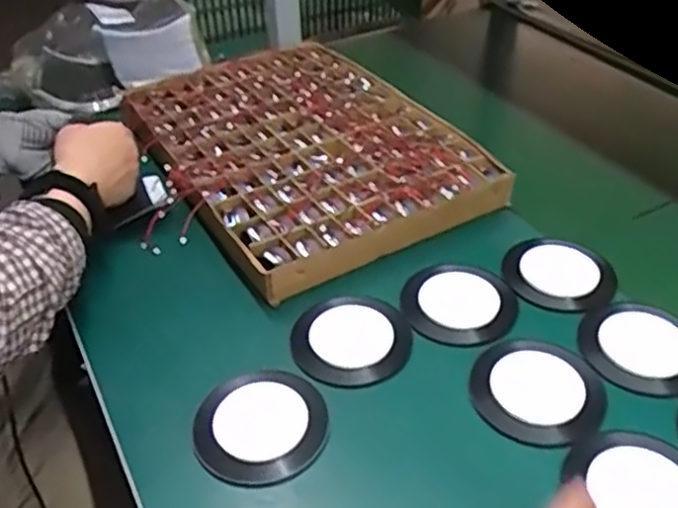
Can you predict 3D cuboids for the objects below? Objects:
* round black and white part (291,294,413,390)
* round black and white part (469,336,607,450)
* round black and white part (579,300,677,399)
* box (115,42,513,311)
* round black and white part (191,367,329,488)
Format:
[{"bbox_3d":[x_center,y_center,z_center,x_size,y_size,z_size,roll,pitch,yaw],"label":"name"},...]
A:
[{"bbox_3d":[0.010,0.070,0.569,0.093,0.016,0.093,1,48,-1],"label":"round black and white part"},{"bbox_3d":[0.152,0.100,0.526,0.095,0.012,0.100,-1,39,1],"label":"round black and white part"},{"bbox_3d":[0.247,0.075,0.553,0.097,0.014,0.089,-1,39,1],"label":"round black and white part"},{"bbox_3d":[-0.050,-0.130,0.787,0.305,0.045,0.425,-21,42,-22],"label":"box"},{"bbox_3d":[-0.059,0.128,0.510,0.095,0.015,0.092,-1,39,1],"label":"round black and white part"}]

